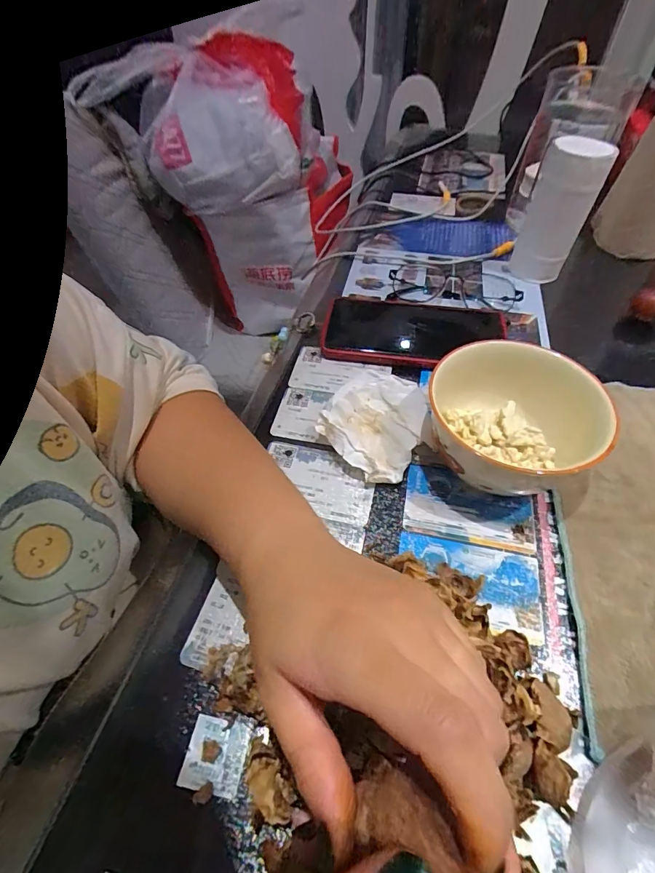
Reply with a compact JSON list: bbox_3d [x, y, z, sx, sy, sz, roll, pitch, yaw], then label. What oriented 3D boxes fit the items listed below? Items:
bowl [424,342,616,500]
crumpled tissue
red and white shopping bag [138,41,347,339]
[{"bbox_3d":[0.131,-0.012,0.301,0.109,0.060,0.105,-16,54,-12],"label":"bowl"},{"bbox_3d":[0.037,-0.012,0.331,0.074,0.023,0.094,22,56,16],"label":"crumpled tissue"},{"bbox_3d":[-0.120,-0.404,0.740,0.237,0.388,0.203,11,53,9],"label":"red and white shopping bag"}]

